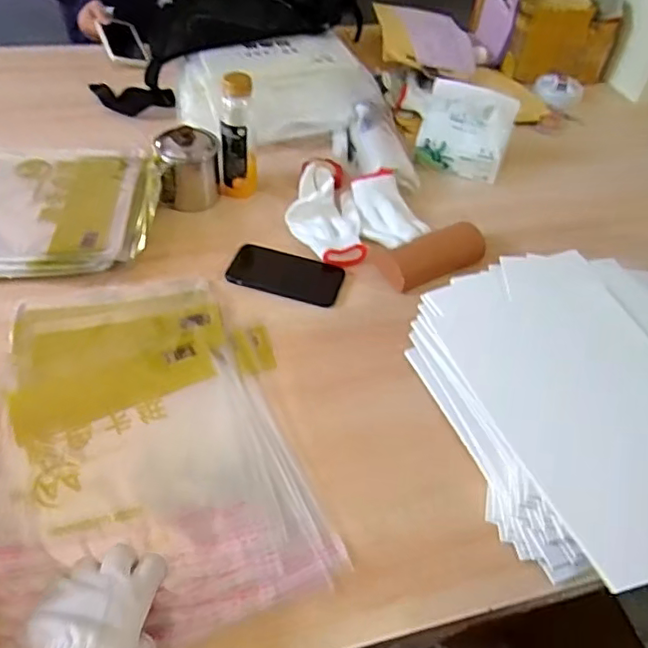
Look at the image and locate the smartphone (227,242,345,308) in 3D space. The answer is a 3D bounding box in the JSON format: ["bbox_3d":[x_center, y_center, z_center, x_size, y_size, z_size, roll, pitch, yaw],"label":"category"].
[{"bbox_3d":[-0.049,-0.068,0.784,0.146,0.015,0.069,13,48,5],"label":"smartphone"}]

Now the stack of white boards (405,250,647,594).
[{"bbox_3d":[0.272,0.077,0.601,0.276,0.113,0.328,-7,49,-12],"label":"stack of white boards"}]

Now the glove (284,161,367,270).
[{"bbox_3d":[0.000,-0.173,0.870,0.107,0.044,0.221,1,48,-5],"label":"glove"}]

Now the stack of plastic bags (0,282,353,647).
[{"bbox_3d":[-0.180,0.107,0.605,0.292,0.017,0.408,-11,50,-15],"label":"stack of plastic bags"}]

